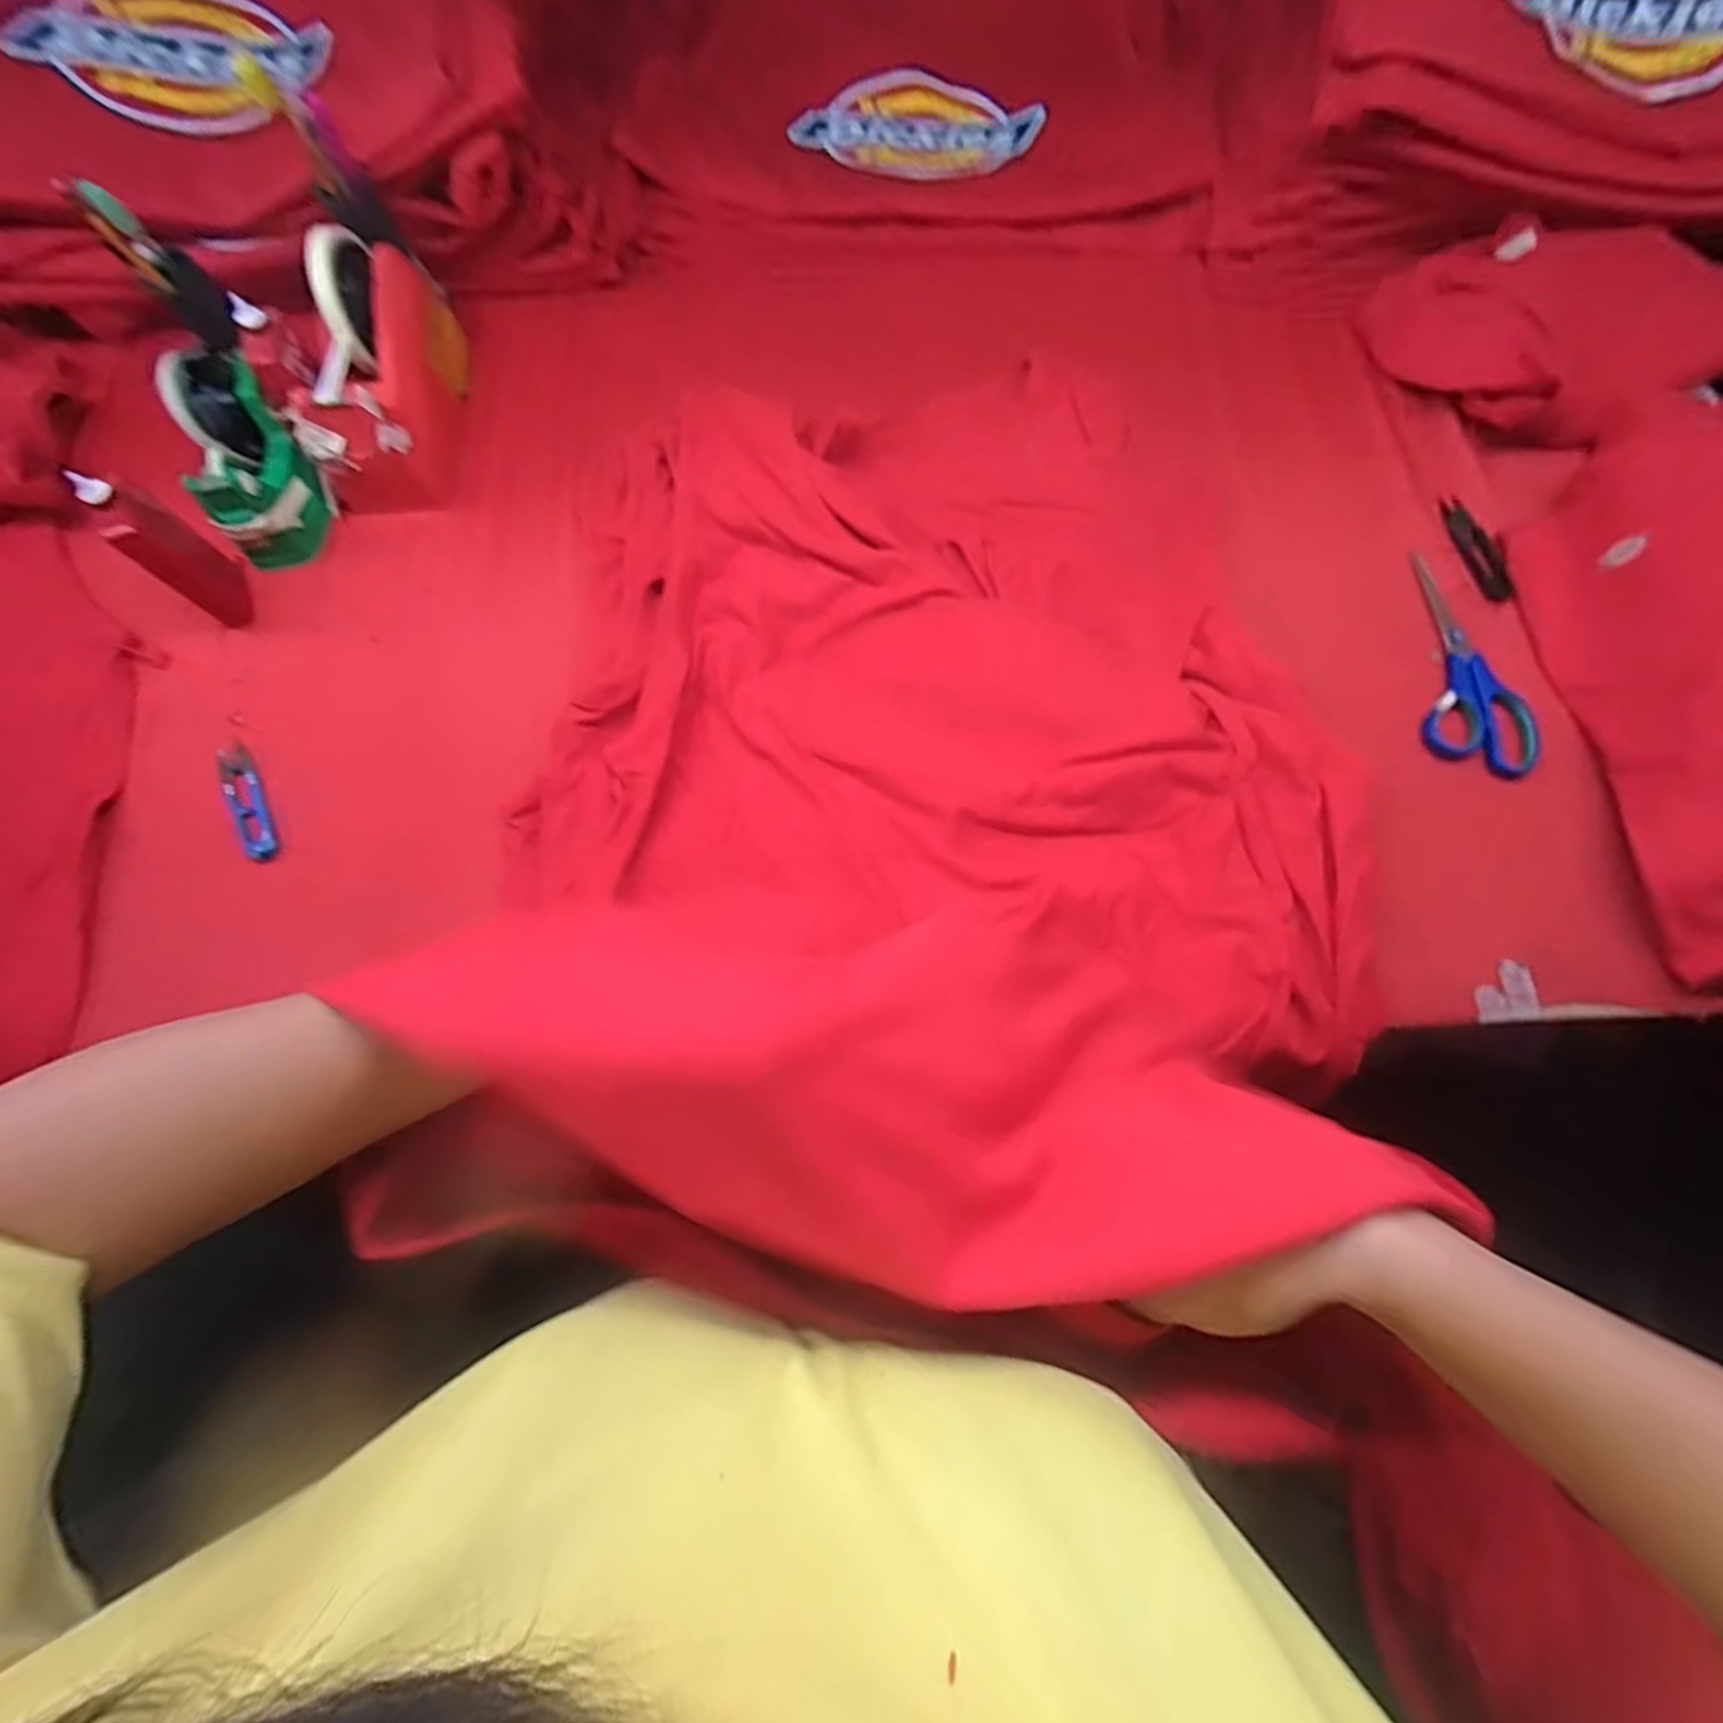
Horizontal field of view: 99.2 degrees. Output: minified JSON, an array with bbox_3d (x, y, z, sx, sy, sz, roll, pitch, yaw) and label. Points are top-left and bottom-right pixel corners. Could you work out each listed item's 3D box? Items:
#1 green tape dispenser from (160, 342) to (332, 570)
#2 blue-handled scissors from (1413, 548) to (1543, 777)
[{"bbox_3d":[-0.462,-0.311,0.556,0.072,0.089,0.119,-19,70,-6],"label":"green tape dispenser"},{"bbox_3d":[0.447,-0.151,0.536,0.074,0.006,0.182,6,76,3],"label":"blue-handled scissors"}]

